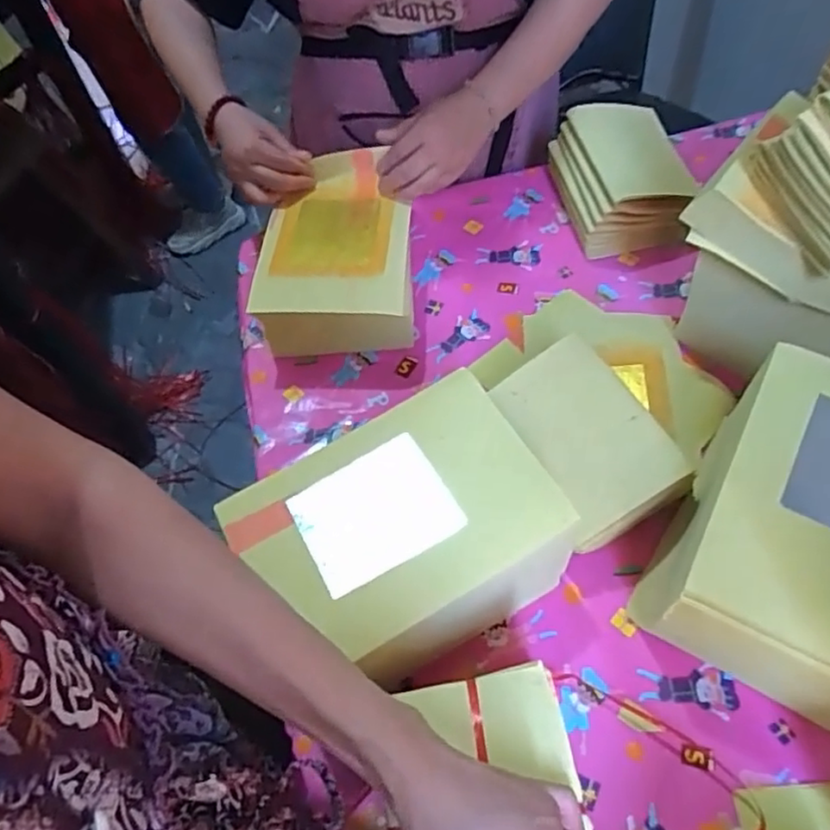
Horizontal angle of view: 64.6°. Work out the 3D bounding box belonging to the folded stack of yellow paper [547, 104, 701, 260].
[{"bbox_3d":[0.231,-0.271,0.757,0.130,0.107,0.149,-8,56,-4],"label":"folded stack of yellow paper"}]

